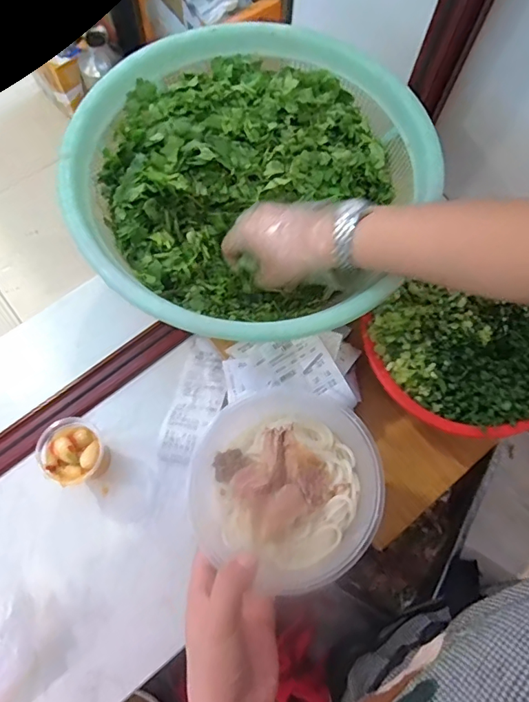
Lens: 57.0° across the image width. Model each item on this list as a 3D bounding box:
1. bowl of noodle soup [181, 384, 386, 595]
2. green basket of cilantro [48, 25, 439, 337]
[{"bbox_3d":[0.014,0.099,0.396,0.146,0.074,0.160,1,71,-2],"label":"bowl of noodle soup"},{"bbox_3d":[-0.016,-0.163,0.508,0.334,0.123,0.313,-41,77,-14],"label":"green basket of cilantro"}]

